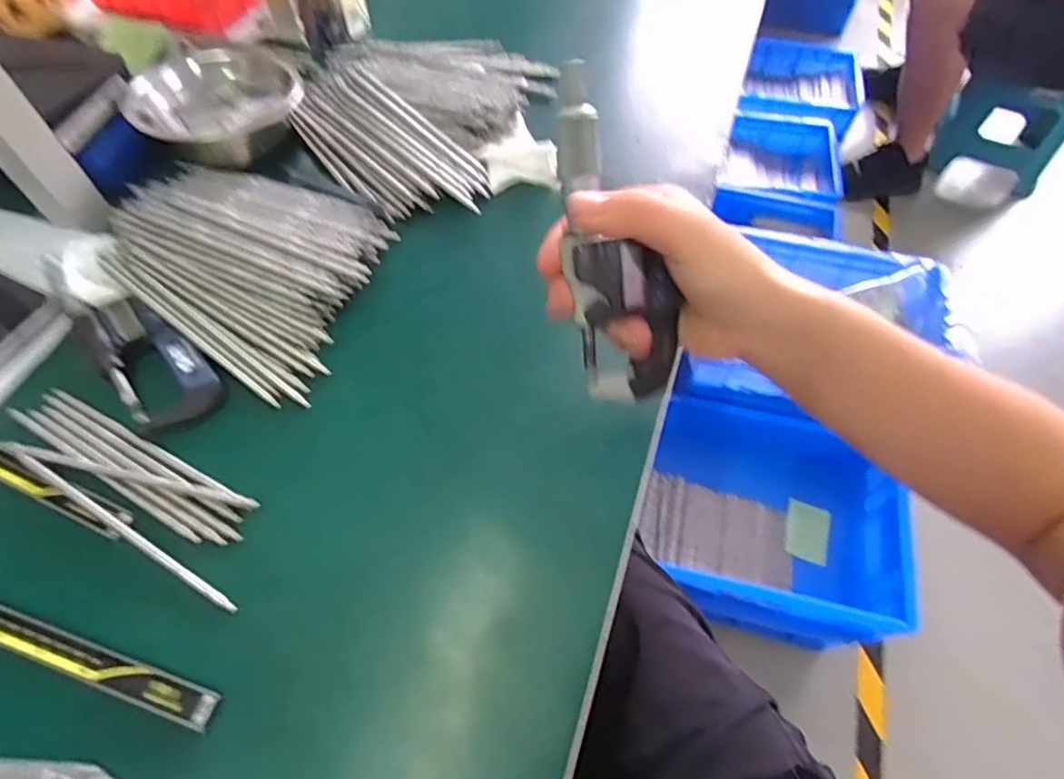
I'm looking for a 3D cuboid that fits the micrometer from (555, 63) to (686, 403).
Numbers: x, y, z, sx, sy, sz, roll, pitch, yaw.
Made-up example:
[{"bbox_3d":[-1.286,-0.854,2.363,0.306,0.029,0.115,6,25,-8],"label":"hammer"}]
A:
[{"bbox_3d":[0.037,-0.062,0.271,0.049,0.157,0.025,-28,28,-15],"label":"micrometer"}]

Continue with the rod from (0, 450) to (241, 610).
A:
[{"bbox_3d":[-0.231,0.075,0.325,0.175,0.004,0.006,28,62,15],"label":"rod"}]

